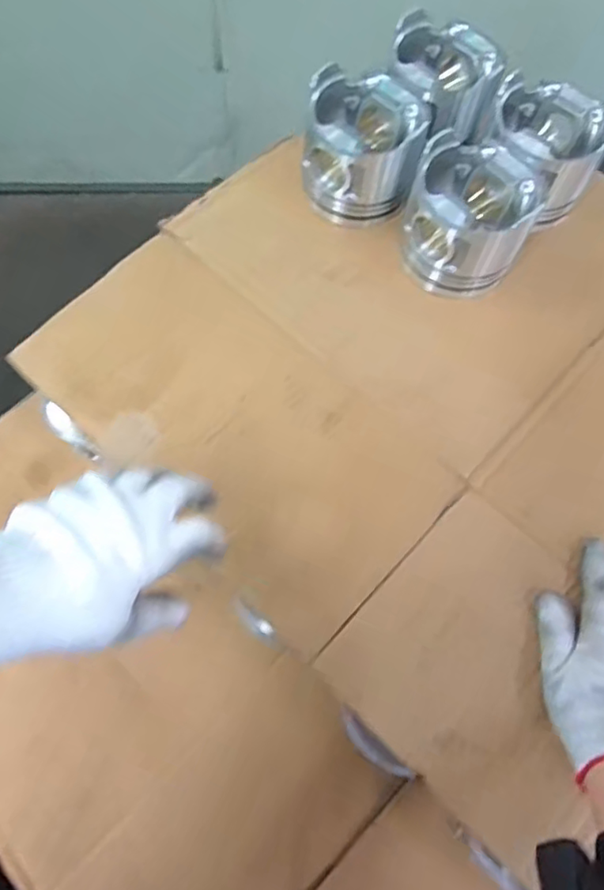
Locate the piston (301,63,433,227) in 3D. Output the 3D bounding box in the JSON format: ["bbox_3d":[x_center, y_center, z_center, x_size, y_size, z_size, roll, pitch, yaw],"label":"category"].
[{"bbox_3d":[0.060,-0.287,0.555,0.108,0.101,0.102,14,70,3],"label":"piston"}]

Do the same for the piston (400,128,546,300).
[{"bbox_3d":[0.155,-0.212,0.528,0.111,0.089,0.105,23,71,6],"label":"piston"}]

